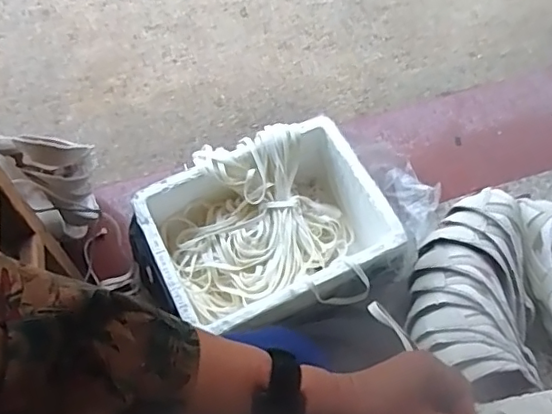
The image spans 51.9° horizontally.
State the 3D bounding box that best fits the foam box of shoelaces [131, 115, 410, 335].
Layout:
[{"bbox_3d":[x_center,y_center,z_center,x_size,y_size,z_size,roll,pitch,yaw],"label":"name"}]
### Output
[{"bbox_3d":[-0.012,0.038,0.865,0.345,0.149,0.270,-19,64,-10],"label":"foam box of shoelaces"}]

